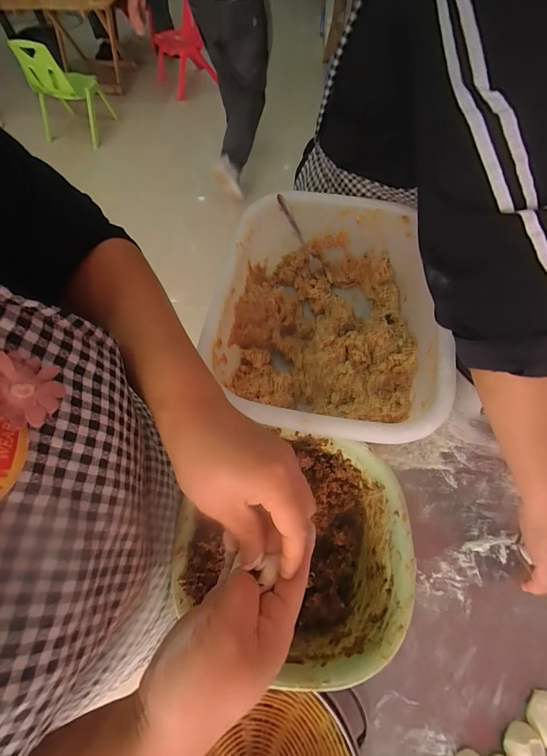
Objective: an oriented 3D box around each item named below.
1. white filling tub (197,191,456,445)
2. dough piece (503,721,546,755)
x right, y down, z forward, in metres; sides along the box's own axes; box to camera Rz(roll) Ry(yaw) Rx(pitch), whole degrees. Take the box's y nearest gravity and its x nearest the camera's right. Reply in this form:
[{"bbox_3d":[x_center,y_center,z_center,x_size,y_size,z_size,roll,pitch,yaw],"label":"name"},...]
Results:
[{"bbox_3d":[0.080,-0.086,0.490,0.284,0.129,0.378,8,67,6],"label":"white filling tub"},{"bbox_3d":[0.249,0.366,0.333,0.036,0.020,0.032,-39,70,-14],"label":"dough piece"}]

